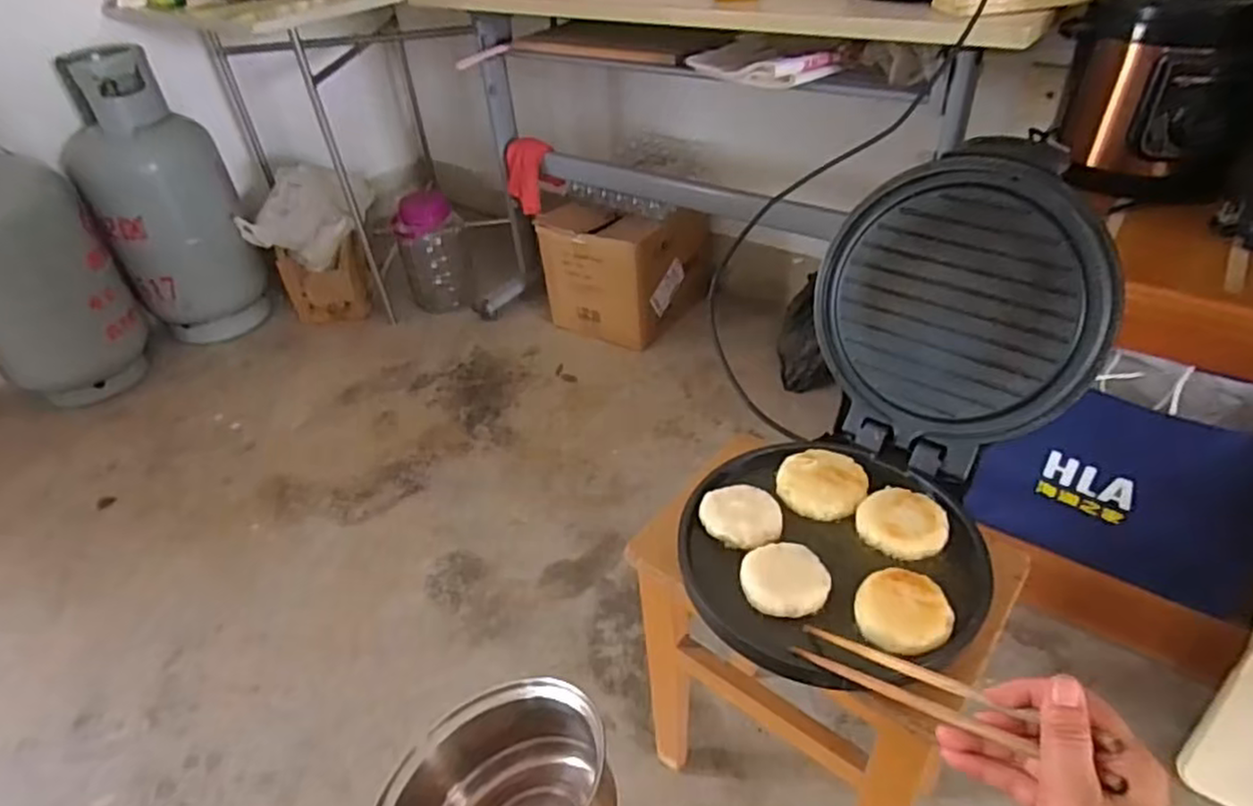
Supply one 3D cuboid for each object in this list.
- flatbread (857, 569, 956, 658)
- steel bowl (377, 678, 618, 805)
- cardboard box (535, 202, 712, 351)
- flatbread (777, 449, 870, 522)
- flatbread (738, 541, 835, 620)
[{"bbox_3d":[0.214,0.161,0.548,0.071,0.016,0.068,-23,41,-22],"label":"flatbread"},{"bbox_3d":[-0.079,0.273,0.479,0.162,0.089,0.128,-36,36,-9],"label":"steel bowl"},{"bbox_3d":[0.004,-0.353,1.776,0.334,0.314,0.355,18,43,27],"label":"cardboard box"},{"bbox_3d":[0.181,0.073,0.660,0.079,0.014,0.079,21,45,29],"label":"flatbread"},{"bbox_3d":[0.130,0.141,0.574,0.068,0.011,0.066,-3,38,3],"label":"flatbread"}]

